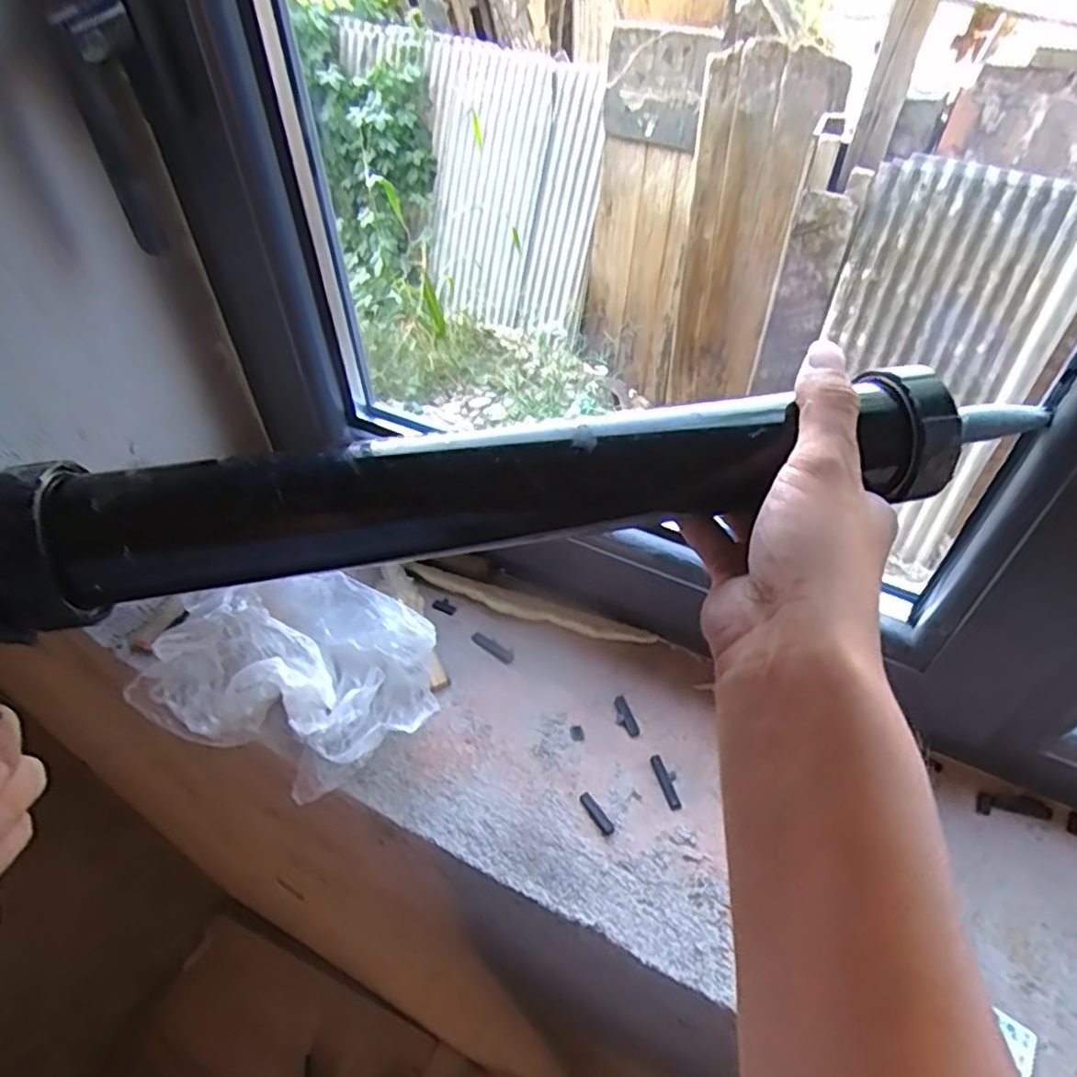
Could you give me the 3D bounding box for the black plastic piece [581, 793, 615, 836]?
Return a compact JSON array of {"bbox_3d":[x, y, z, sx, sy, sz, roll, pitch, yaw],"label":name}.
[{"bbox_3d":[0.042,0.196,0.488,0.009,0.004,0.034,-27,53,-21],"label":"black plastic piece"}]

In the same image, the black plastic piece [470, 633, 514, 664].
[{"bbox_3d":[-0.039,0.095,0.594,0.044,0.004,0.013,29,55,25],"label":"black plastic piece"}]

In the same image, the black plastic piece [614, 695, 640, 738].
[{"bbox_3d":[0.068,0.142,0.542,0.014,0.004,0.035,-17,50,-14],"label":"black plastic piece"}]

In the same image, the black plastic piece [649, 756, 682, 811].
[{"bbox_3d":[0.096,0.180,0.507,0.014,0.004,0.041,-15,49,-11],"label":"black plastic piece"}]

